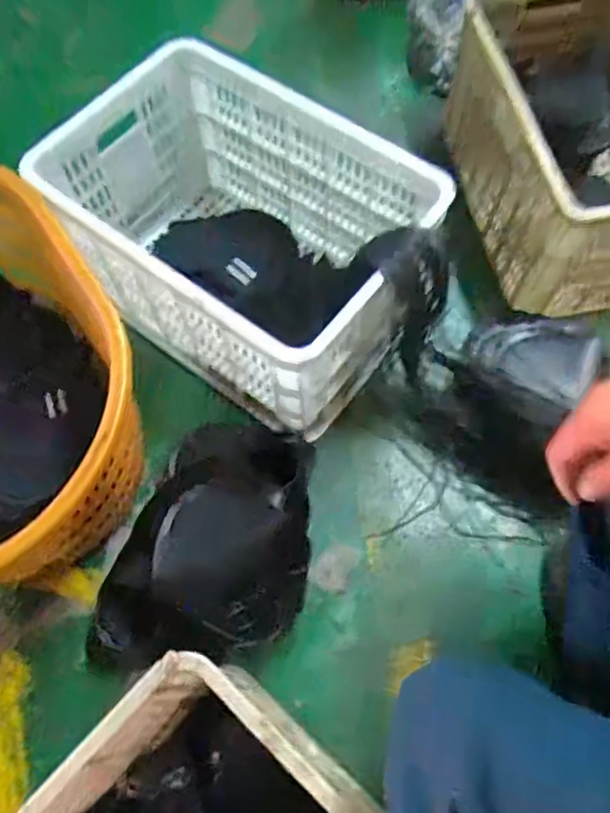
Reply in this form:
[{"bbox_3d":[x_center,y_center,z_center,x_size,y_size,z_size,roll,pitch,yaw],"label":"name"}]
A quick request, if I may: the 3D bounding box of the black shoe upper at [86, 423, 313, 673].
[{"bbox_3d":[-0.124,0.197,0.860,0.252,0.067,0.388,16,68,10],"label":"black shoe upper"}]

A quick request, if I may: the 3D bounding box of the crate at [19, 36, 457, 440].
[{"bbox_3d":[-0.117,-0.268,0.940,0.590,0.291,0.352,34,72,16],"label":"crate"}]

